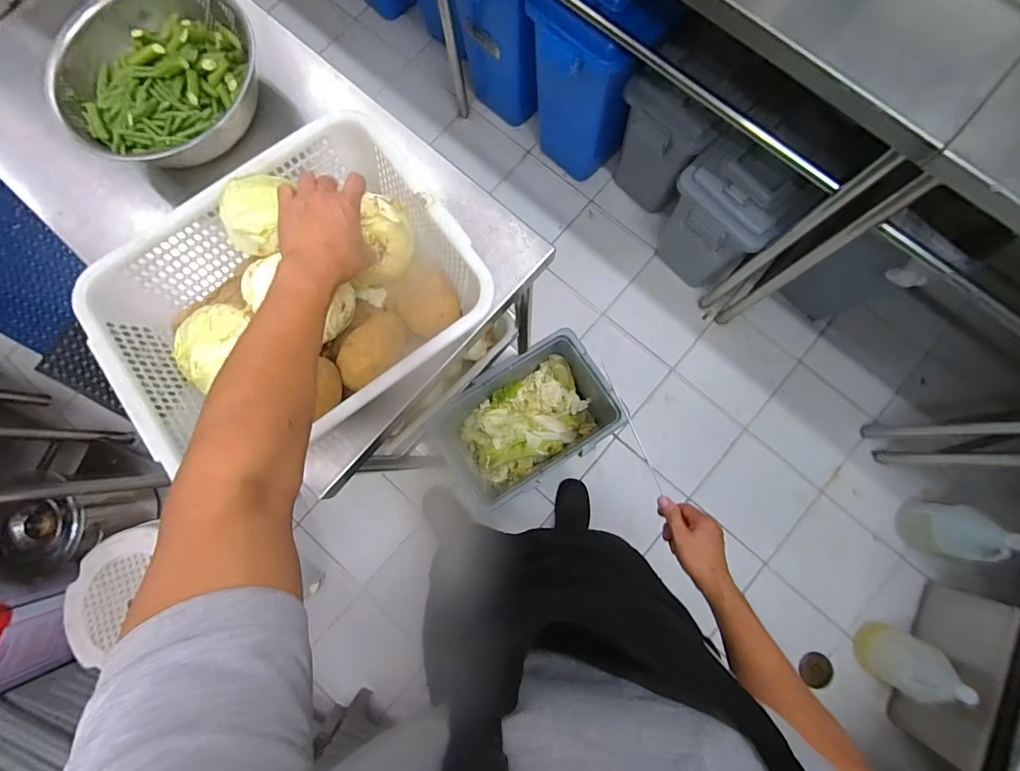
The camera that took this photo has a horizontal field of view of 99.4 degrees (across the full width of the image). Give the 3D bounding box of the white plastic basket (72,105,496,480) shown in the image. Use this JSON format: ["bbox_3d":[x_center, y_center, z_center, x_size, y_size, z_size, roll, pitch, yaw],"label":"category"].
[{"bbox_3d":[-0.275,-0.104,0.570,0.433,0.126,0.349,-37,82,-4],"label":"white plastic basket"}]

